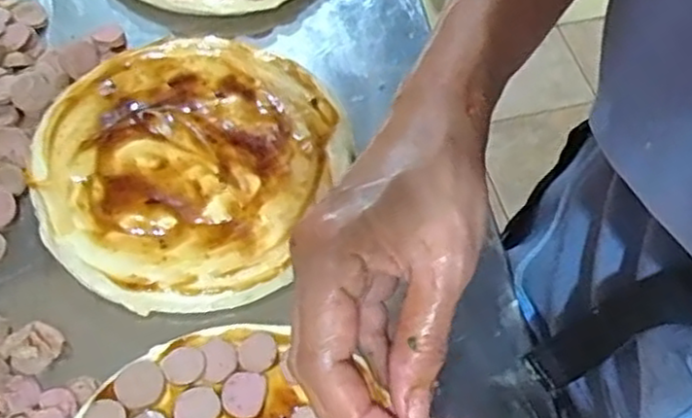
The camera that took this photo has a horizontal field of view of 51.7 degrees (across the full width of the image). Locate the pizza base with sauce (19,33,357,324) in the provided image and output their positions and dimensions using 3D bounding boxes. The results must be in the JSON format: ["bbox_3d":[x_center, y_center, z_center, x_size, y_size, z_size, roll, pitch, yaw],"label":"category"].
[{"bbox_3d":[-0.104,-0.031,0.460,0.180,0.021,0.193,1,59,-2],"label":"pizza base with sauce"}]

